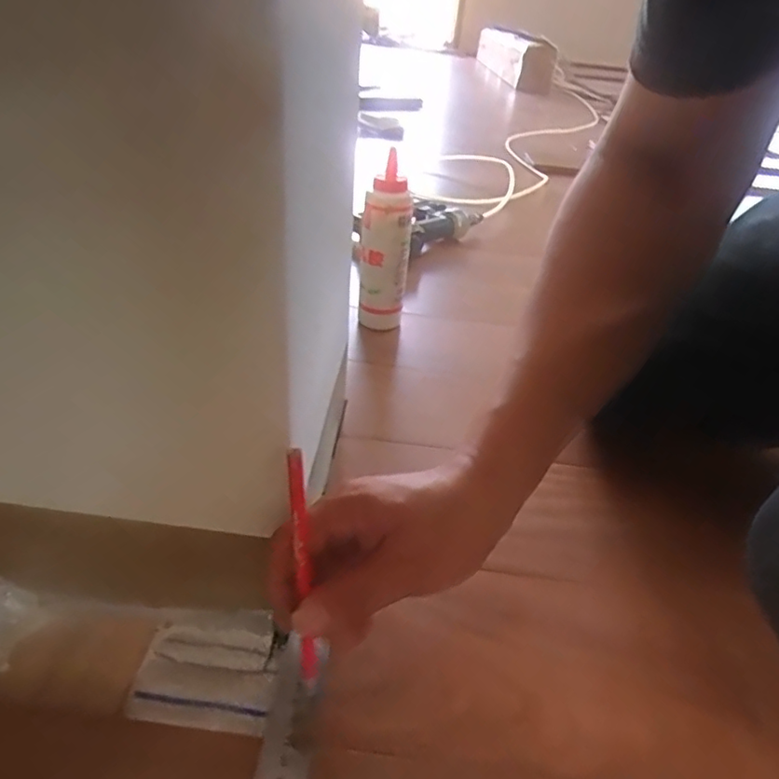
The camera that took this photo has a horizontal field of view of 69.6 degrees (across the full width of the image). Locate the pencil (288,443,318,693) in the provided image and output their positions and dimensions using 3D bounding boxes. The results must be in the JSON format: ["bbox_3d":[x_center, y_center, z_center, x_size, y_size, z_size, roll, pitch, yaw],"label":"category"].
[{"bbox_3d":[-0.043,0.085,0.278,0.007,0.113,0.004,-5,6,-15],"label":"pencil"}]

